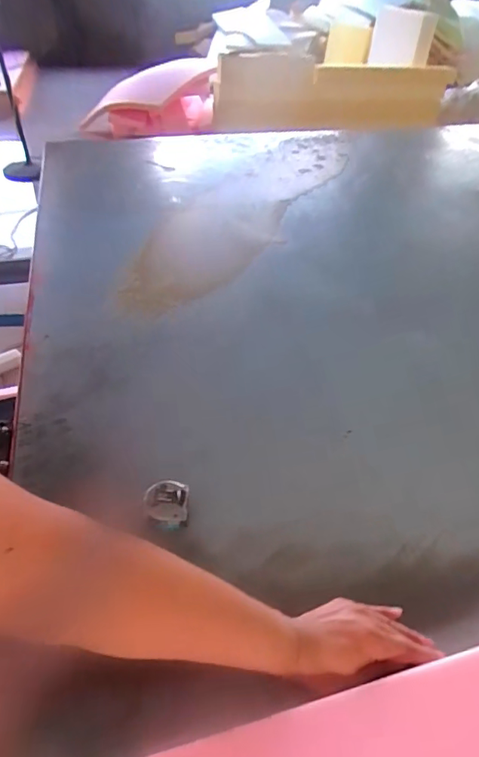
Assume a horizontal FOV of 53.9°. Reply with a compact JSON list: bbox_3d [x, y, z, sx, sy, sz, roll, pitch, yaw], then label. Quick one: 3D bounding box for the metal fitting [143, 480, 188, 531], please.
[{"bbox_3d":[-0.094,0.164,0.604,0.053,0.032,0.058,-1,42,-2],"label":"metal fitting"}]

